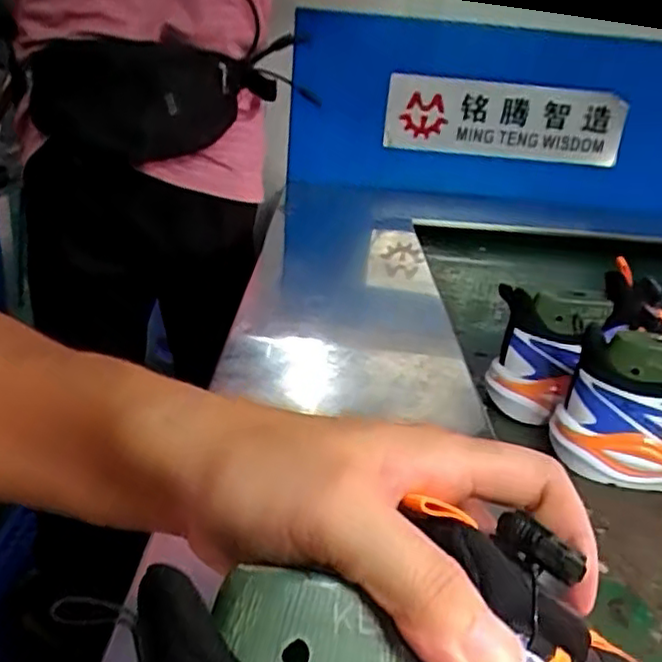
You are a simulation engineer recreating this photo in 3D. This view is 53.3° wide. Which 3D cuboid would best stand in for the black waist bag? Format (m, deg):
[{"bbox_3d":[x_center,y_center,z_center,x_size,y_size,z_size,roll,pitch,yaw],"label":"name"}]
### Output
[{"bbox_3d":[-0.240,-0.317,0.905,0.327,0.143,0.090,-12,28,-30],"label":"black waist bag"}]

